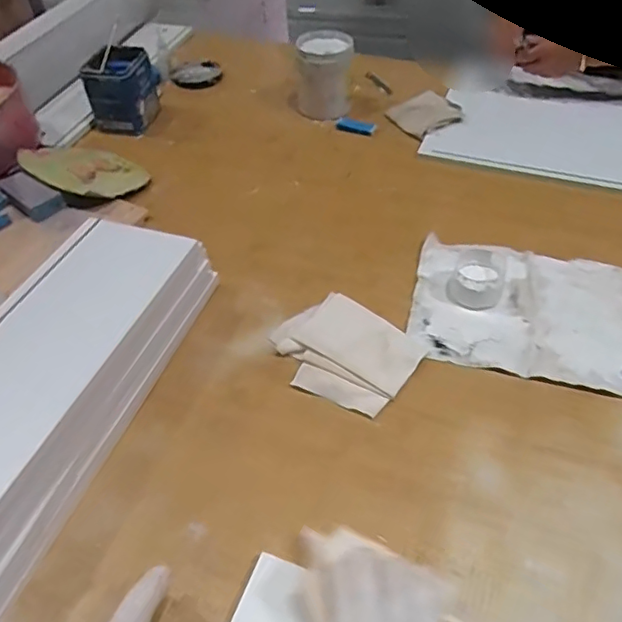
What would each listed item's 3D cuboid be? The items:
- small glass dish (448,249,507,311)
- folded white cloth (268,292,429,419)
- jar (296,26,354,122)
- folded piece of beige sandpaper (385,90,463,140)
[{"bbox_3d":[0.206,-0.043,0.699,0.065,0.039,0.077,11,49,13],"label":"small glass dish"},{"bbox_3d":[0.039,0.044,0.641,0.151,0.015,0.125,28,54,26],"label":"folded white cloth"},{"bbox_3d":[0.024,-0.418,1.013,0.100,0.119,0.099,2,47,5],"label":"jar"},{"bbox_3d":[0.203,-0.348,0.997,0.110,0.014,0.108,-25,51,-20],"label":"folded piece of beige sandpaper"}]

